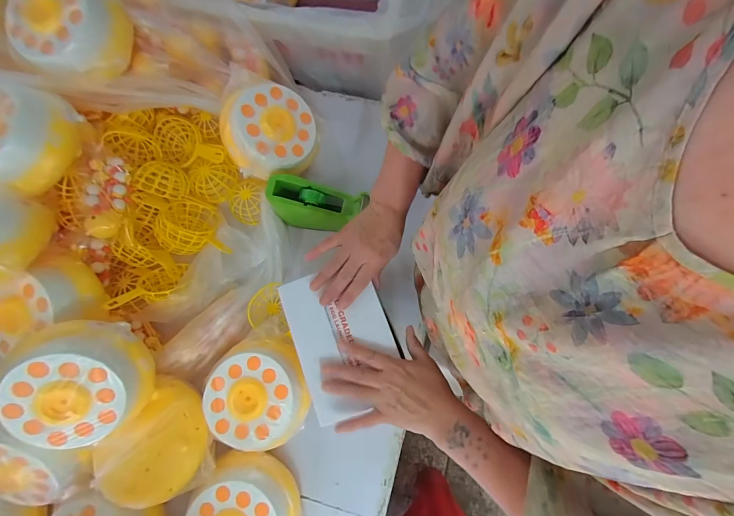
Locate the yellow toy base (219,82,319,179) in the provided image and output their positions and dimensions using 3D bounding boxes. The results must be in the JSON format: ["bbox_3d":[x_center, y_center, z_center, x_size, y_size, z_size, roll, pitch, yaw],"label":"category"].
[{"bbox_3d":[-0.195,-0.248,0.668,0.179,0.085,0.179,-35,113,-19],"label":"yellow toy base"}]

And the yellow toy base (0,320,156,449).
[{"bbox_3d":[-0.405,0.181,0.477,0.166,0.067,0.167,13,96,-25],"label":"yellow toy base"}]

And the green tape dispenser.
[{"bbox_3d":[-0.095,-0.100,0.659,0.179,0.100,0.094,6,79,3],"label":"green tape dispenser"}]

